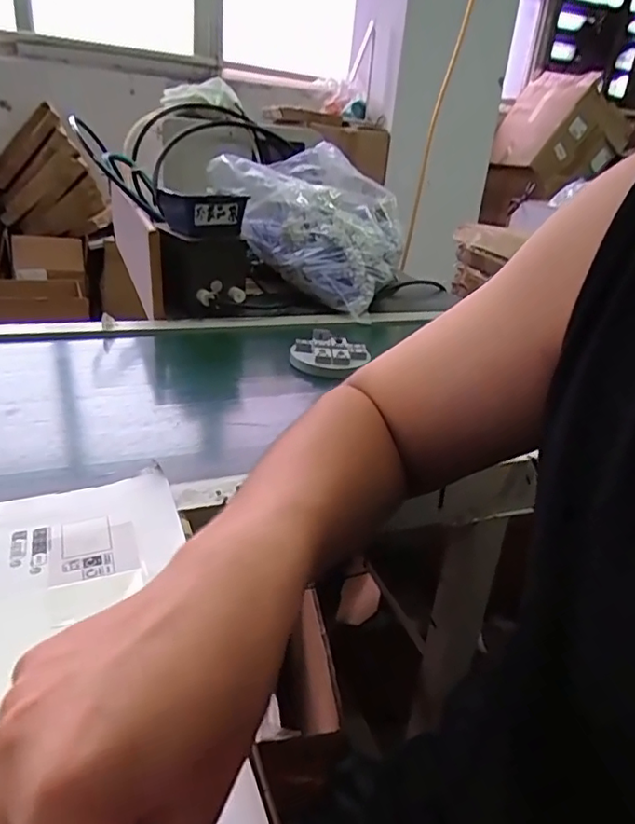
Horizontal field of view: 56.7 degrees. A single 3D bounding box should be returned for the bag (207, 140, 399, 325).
[{"bbox_3d":[-0.021,-0.335,1.080,0.347,0.234,0.245,17,28,23],"label":"bag"}]

